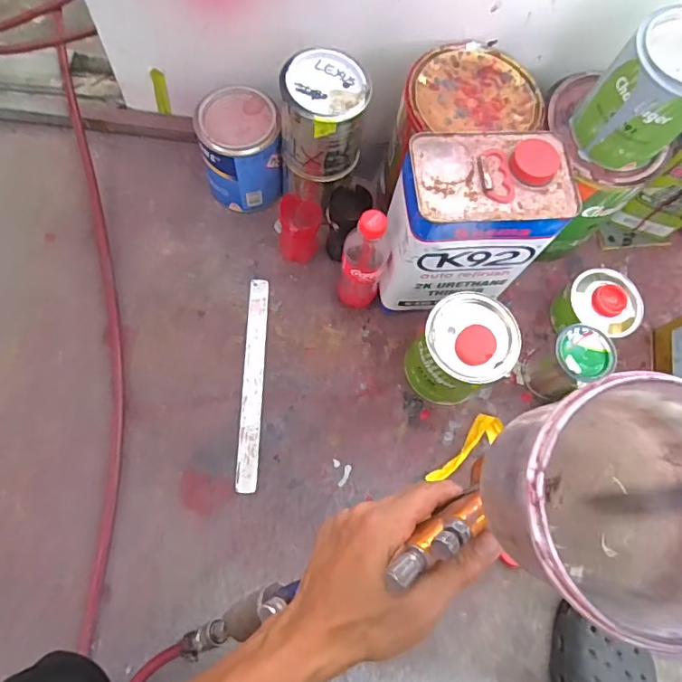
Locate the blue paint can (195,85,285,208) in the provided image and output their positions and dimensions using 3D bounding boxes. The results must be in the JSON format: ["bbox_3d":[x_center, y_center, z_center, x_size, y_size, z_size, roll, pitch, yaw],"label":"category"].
[{"bbox_3d":[-0.136,-0.264,0.720,0.107,0.120,0.107,1,72,-4],"label":"blue paint can"}]

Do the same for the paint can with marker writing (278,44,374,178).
[{"bbox_3d":[-0.019,-0.271,0.636,0.098,0.119,0.098,1,72,-4],"label":"paint can with marker writing"}]

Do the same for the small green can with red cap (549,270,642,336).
[{"bbox_3d":[0.364,-0.048,0.753,0.109,0.083,0.093,14,70,0],"label":"small green can with red cap"}]

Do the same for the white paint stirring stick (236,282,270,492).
[{"bbox_3d":[-0.116,0.051,0.691,0.027,0.004,0.283,4,71,-9],"label":"white paint stirring stick"}]

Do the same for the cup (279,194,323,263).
[{"bbox_3d":[-0.055,-0.147,0.716,0.054,0.095,0.059,1,72,-4],"label":"cup"}]

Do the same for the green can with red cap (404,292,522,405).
[{"bbox_3d":[0.146,0.018,0.654,0.108,0.139,0.104,1,72,-4],"label":"green can with red cap"}]

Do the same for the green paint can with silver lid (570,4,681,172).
[{"bbox_3d":[0.338,-0.267,0.572,0.115,0.138,0.094,37,73,8],"label":"green paint can with silver lid"}]

